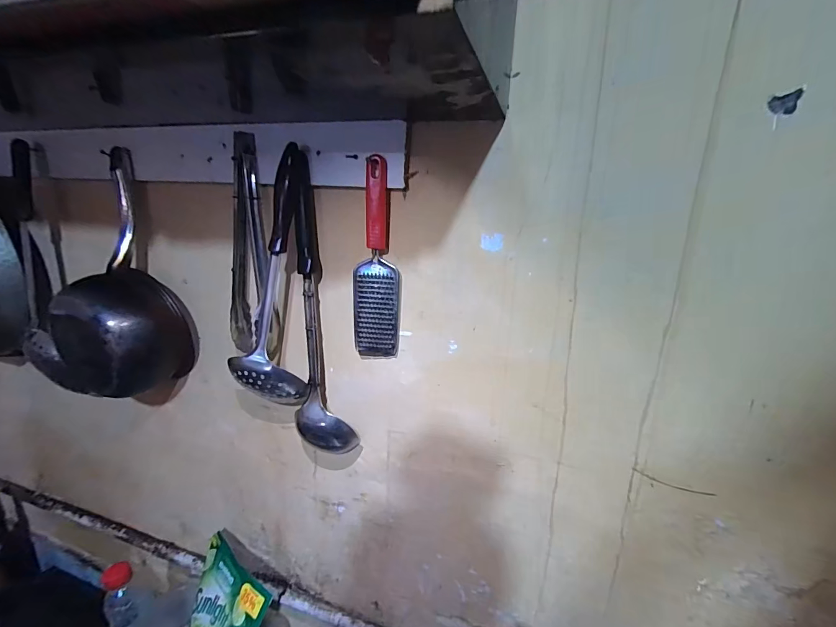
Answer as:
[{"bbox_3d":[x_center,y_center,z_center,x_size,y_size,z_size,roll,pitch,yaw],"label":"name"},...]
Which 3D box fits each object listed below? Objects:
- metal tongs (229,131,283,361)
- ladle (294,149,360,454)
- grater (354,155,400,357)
[{"bbox_3d":[-0.219,-0.081,0.489,0.061,0.275,0.026,6,17,12],"label":"metal tongs"},{"bbox_3d":[-0.119,0.008,0.472,0.072,0.374,0.066,-2,17,-14],"label":"ladle"},{"bbox_3d":[-0.048,-0.059,0.443,0.052,0.224,0.014,4,16,5],"label":"grater"}]

